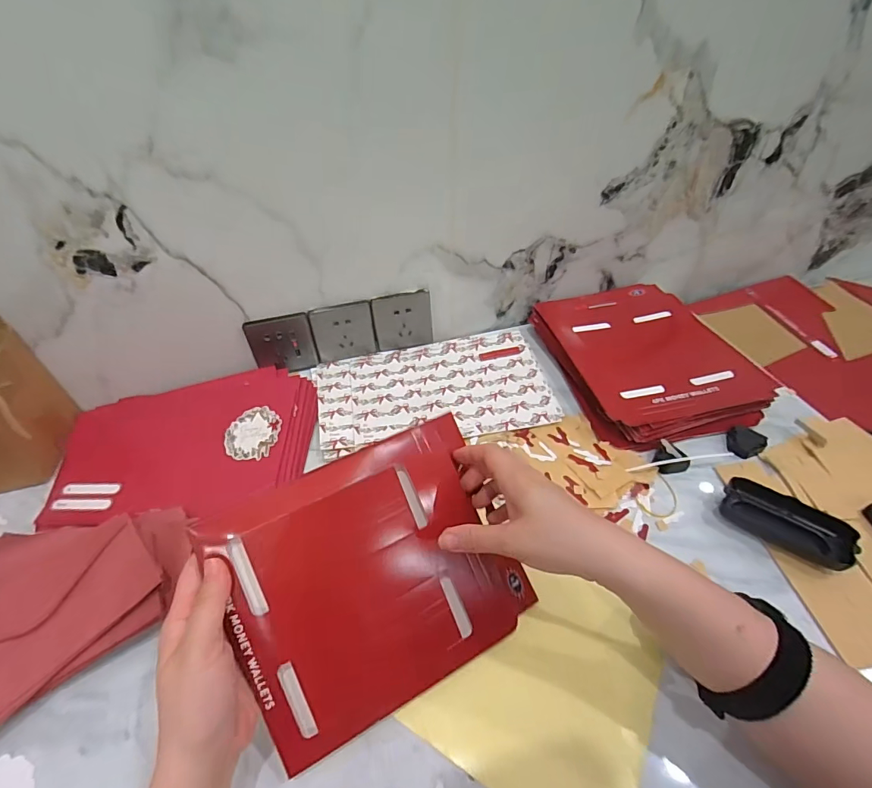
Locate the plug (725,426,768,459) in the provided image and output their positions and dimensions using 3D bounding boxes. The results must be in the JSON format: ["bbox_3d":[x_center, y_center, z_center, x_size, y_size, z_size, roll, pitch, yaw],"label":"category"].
[{"bbox_3d":[0.368,0.054,0.530,0.036,0.020,0.039,-25,50,-22],"label":"plug"}]

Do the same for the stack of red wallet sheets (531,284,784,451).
[{"bbox_3d":[0.285,-0.056,0.616,0.229,0.038,0.271,-11,46,-10],"label":"stack of red wallet sheets"}]

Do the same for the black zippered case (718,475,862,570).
[{"bbox_3d":[0.354,0.128,0.450,0.109,0.034,0.048,33,55,29],"label":"black zippered case"}]

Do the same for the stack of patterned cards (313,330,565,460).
[{"bbox_3d":[-0.006,-0.011,0.610,0.306,0.014,0.186,-8,46,-6],"label":"stack of patterned cards"}]

